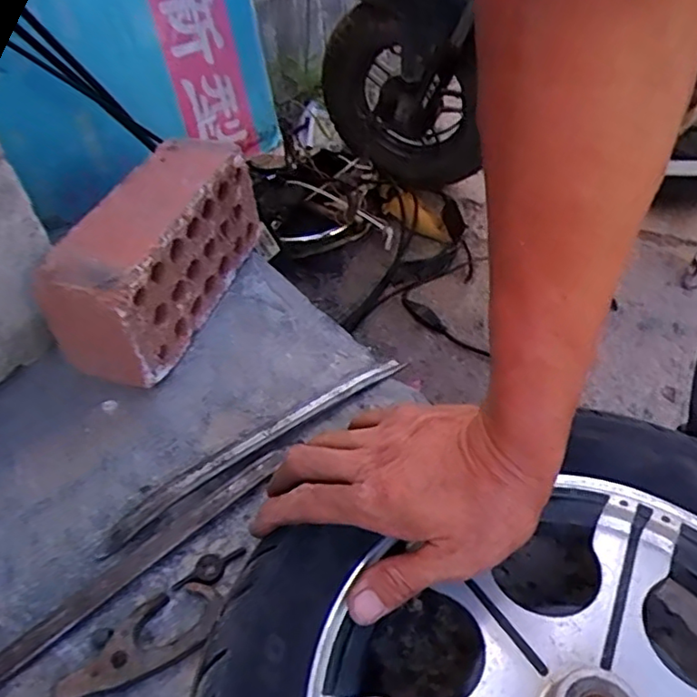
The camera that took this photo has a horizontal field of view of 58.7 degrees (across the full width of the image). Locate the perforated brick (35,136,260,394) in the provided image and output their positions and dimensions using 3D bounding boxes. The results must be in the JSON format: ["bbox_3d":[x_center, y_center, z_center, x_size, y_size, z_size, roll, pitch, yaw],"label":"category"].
[{"bbox_3d":[-0.172,-0.087,0.577,0.091,0.118,0.237,9,48,15],"label":"perforated brick"}]

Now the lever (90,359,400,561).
[{"bbox_3d":[-0.066,0.070,0.481,0.271,0.018,0.020,-31,53,-24],"label":"lever"}]

